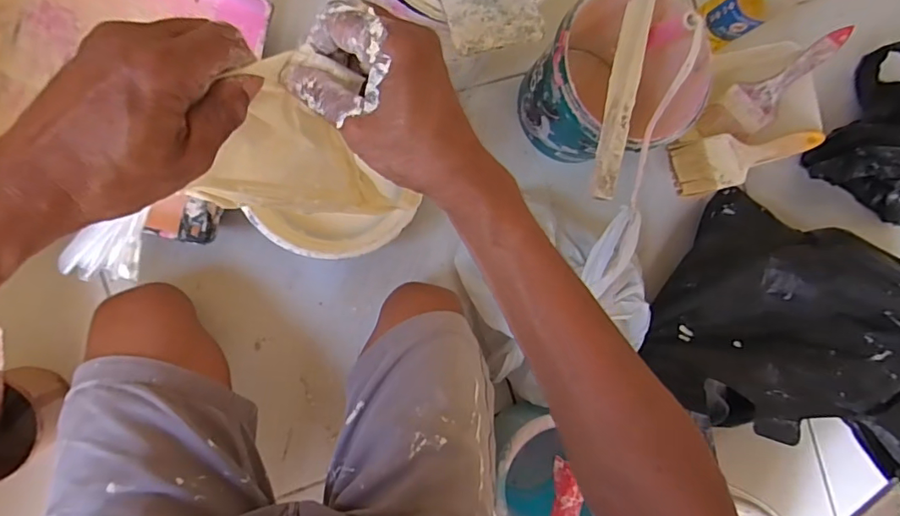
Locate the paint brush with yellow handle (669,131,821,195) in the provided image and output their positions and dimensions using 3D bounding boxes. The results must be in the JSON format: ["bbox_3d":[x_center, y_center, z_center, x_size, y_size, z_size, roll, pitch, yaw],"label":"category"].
[{"bbox_3d":[0.354,-0.119,0.591,0.203,0.019,0.062,-11,91,-9],"label":"paint brush with yellow handle"}]

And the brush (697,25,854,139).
[{"bbox_3d":[0.406,-0.211,0.635,0.063,0.018,0.180,46,123,-6],"label":"brush"}]

